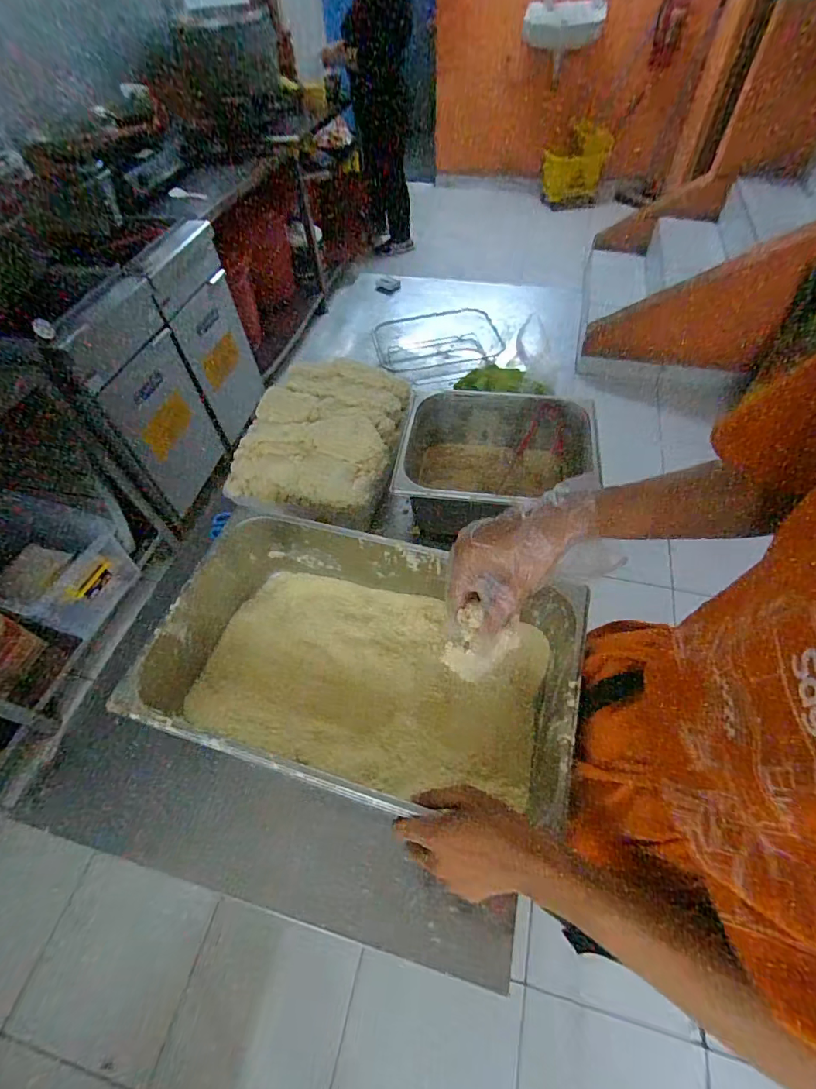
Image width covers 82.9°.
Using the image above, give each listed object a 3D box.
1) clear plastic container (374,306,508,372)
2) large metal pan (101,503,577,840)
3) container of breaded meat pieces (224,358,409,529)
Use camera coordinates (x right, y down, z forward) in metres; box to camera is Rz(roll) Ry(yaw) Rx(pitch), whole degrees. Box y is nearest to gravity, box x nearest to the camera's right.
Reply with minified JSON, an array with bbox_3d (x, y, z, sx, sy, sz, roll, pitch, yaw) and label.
[{"bbox_3d":[0.076,-0.523,1.168,0.311,0.049,0.190,-11,55,-4],"label":"clear plastic container"},{"bbox_3d":[-0.071,0.149,0.636,0.530,0.132,0.303,12,57,12],"label":"large metal pan"},{"bbox_3d":[-0.151,-0.211,0.886,0.267,0.093,0.350,11,57,11],"label":"container of breaded meat pieces"}]

